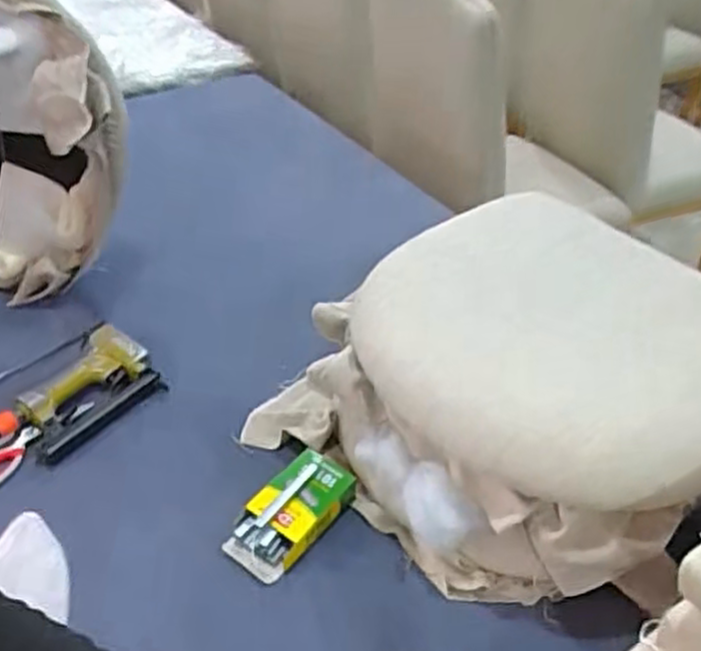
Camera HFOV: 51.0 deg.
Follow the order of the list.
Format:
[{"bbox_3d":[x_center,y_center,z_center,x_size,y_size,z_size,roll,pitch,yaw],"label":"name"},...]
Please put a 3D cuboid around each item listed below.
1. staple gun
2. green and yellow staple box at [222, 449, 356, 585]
[{"bbox_3d":[-0.342,0.085,0.945,0.120,0.045,0.182,33,49,29],"label":"staple gun"},{"bbox_3d":[-0.065,0.211,0.826,0.085,0.041,0.149,26,45,24],"label":"green and yellow staple box"}]

